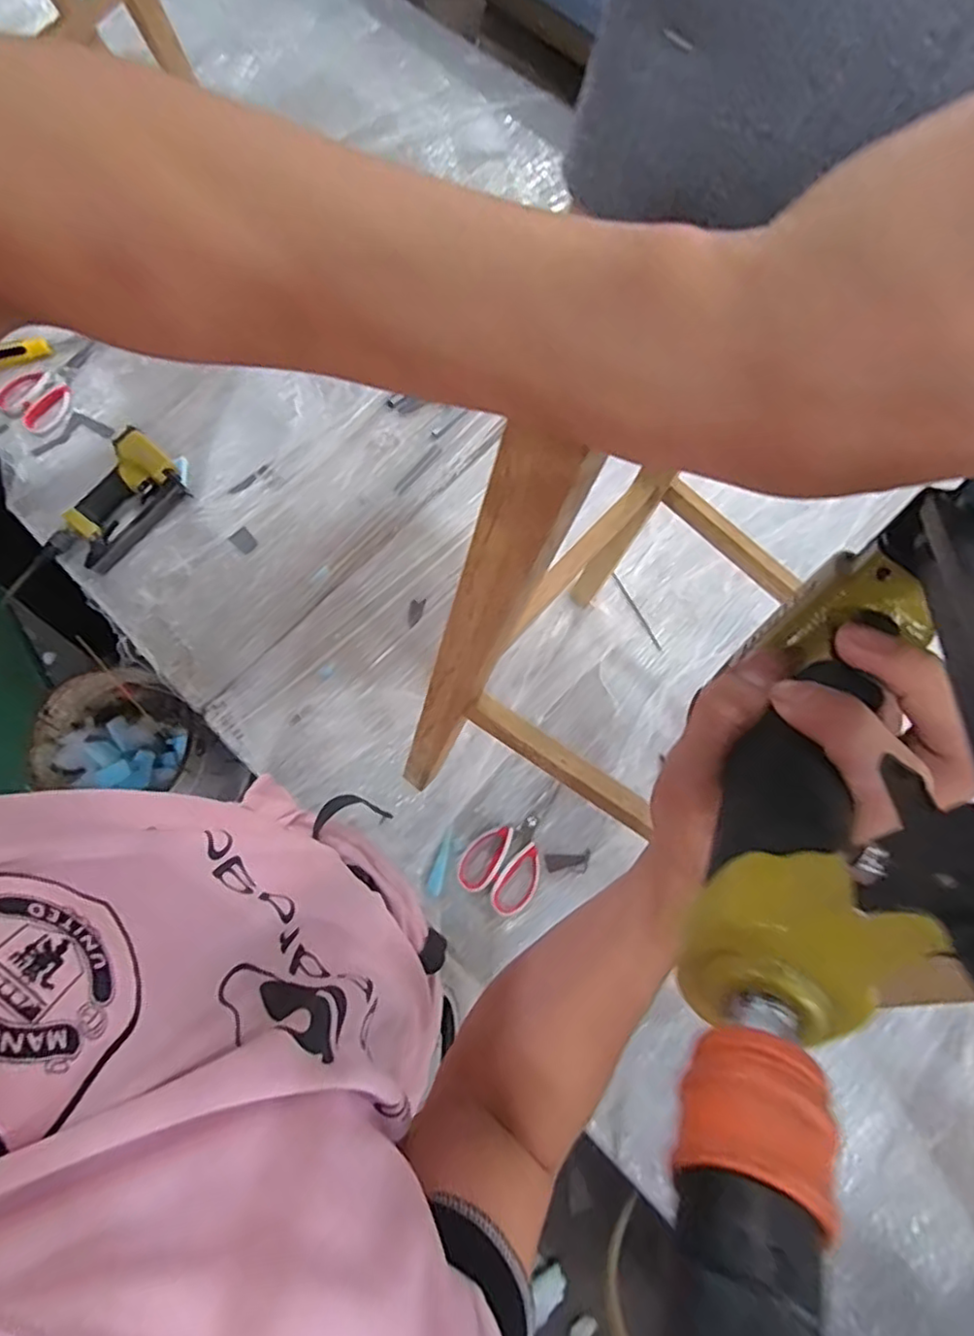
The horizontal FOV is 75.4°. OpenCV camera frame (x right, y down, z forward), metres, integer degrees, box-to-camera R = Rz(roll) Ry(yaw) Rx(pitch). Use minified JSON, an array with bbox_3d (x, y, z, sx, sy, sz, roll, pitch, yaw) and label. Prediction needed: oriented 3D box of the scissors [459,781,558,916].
[{"bbox_3d":[0.040,0.225,0.815,0.097,0.010,0.168,32,77,8],"label":"scissors"}]

